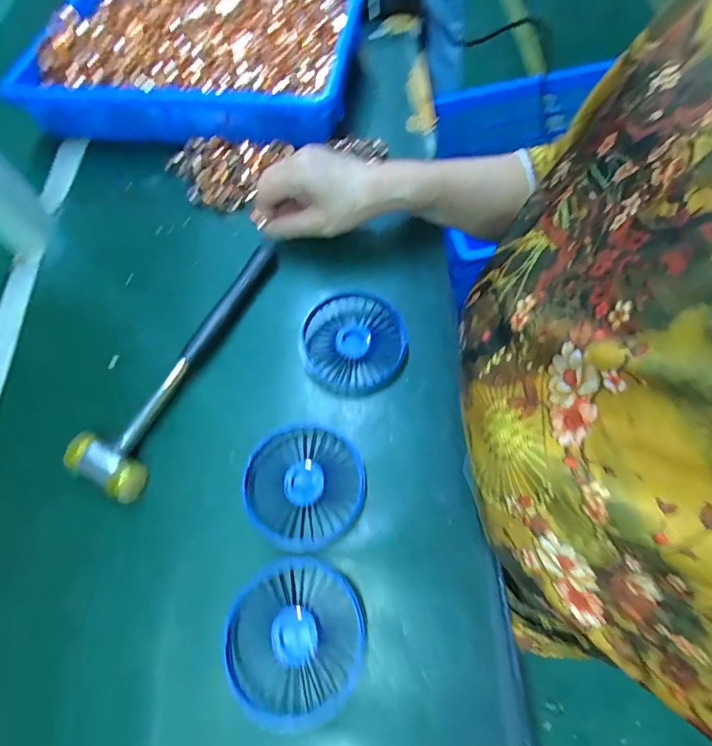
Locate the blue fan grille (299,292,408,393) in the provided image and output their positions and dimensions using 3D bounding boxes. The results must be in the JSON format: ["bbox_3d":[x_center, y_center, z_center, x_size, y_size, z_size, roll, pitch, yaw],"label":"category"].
[{"bbox_3d":[-0.002,-0.028,0.353,0.088,0.014,0.082,-21,67,-6],"label":"blue fan grille"}]

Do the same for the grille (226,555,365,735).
[{"bbox_3d":[-0.039,0.169,0.267,0.084,0.014,0.087,-1,67,3],"label":"grille"}]

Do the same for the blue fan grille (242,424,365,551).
[{"bbox_3d":[-0.037,0.081,0.307,0.085,0.013,0.084,-1,67,3],"label":"blue fan grille"}]

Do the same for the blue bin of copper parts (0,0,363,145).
[{"bbox_3d":[-0.186,-0.384,0.487,0.365,0.080,0.256,4,66,5],"label":"blue bin of copper parts"}]

